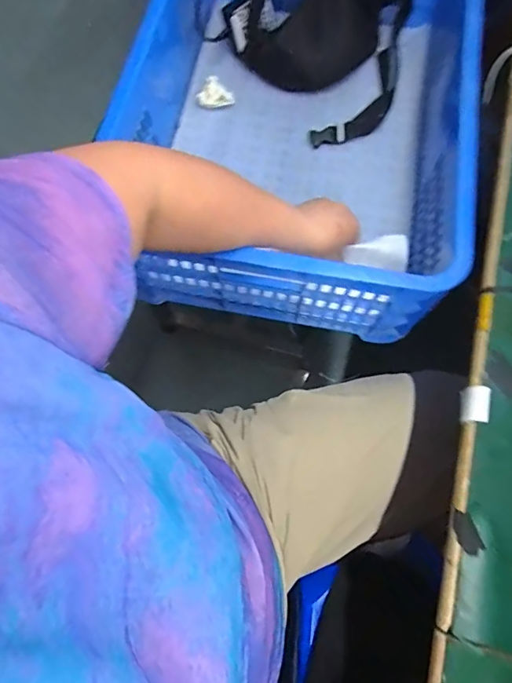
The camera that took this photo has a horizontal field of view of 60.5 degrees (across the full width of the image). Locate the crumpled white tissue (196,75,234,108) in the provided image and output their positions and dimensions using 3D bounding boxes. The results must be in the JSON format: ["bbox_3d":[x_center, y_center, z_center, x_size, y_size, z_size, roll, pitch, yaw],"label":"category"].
[{"bbox_3d":[-0.067,-0.404,0.715,0.056,0.028,0.053,-8,71,-2],"label":"crumpled white tissue"}]

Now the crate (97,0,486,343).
[{"bbox_3d":[0.062,-0.348,0.620,0.402,0.179,0.625,9,72,4],"label":"crate"}]

